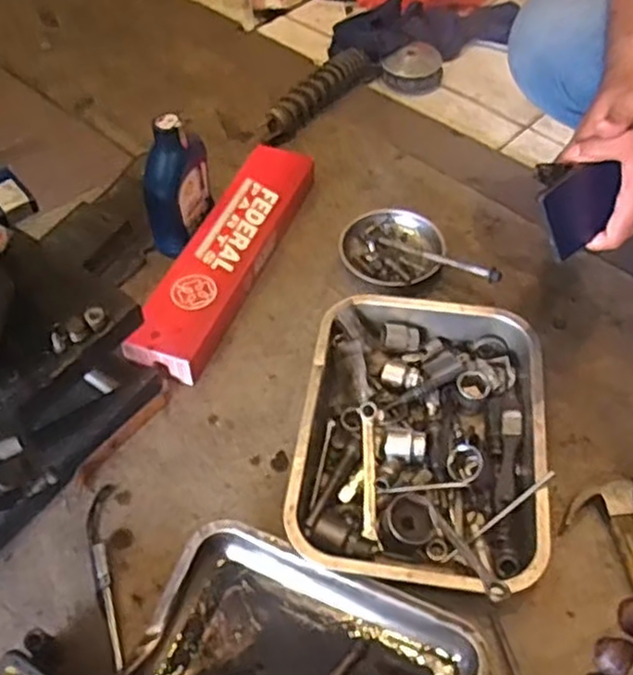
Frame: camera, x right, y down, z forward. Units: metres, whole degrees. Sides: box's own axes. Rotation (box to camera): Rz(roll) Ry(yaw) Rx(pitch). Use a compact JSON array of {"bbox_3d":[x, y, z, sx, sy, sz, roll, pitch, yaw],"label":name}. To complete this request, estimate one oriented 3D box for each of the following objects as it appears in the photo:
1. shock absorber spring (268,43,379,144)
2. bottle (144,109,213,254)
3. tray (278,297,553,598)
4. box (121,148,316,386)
[{"bbox_3d":[0.003,-0.432,1.279,0.063,0.059,0.315,28,55,22],"label":"shock absorber spring"},{"bbox_3d":[-0.195,-0.210,1.009,0.060,0.203,0.107,21,55,17],"label":"bottle"},{"bbox_3d":[0.118,0.116,0.815,0.260,0.073,0.348,8,50,7],"label":"tray"},{"bbox_3d":[-0.127,-0.120,1.025,0.111,0.056,0.428,16,54,13],"label":"box"}]

